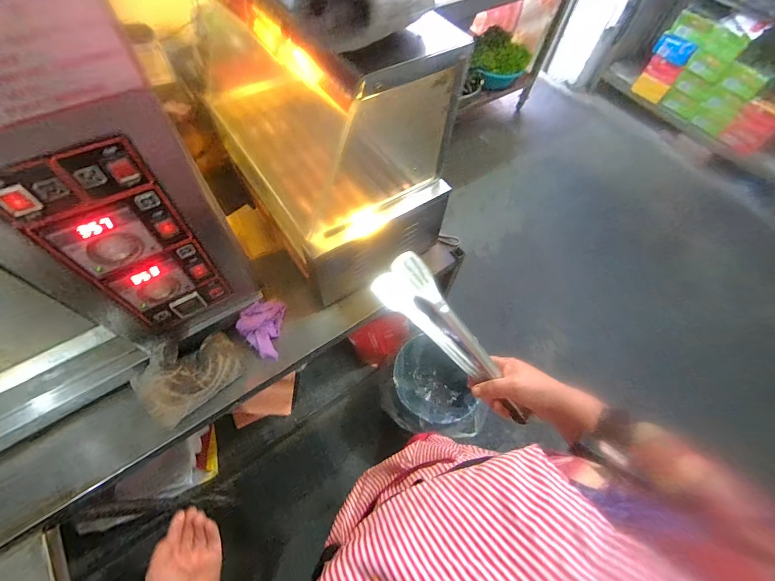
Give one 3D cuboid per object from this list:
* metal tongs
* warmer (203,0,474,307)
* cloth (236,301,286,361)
[{"bbox_3d":[0.100,0.064,0.476,0.273,0.092,0.040,46,39,4],"label":"metal tongs"},{"bbox_3d":[-0.136,-0.339,0.725,0.340,0.446,0.507,-27,66,-18],"label":"warmer"},{"bbox_3d":[-0.279,0.079,0.744,0.083,0.058,0.129,2,60,-3],"label":"cloth"}]

